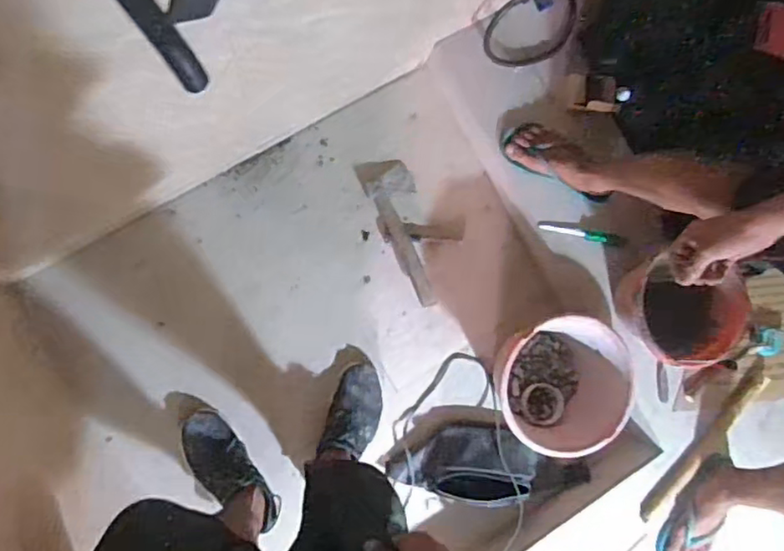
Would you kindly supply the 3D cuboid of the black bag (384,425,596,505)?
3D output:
[{"bbox_3d":[0.227,0.407,1.345,0.387,0.070,0.163,3,88,-10],"label":"black bag"}]

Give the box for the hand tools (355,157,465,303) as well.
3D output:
[{"bbox_3d":[0.056,-0.120,1.382,0.167,0.054,0.335,-31,94,-9],"label":"hand tools"}]

